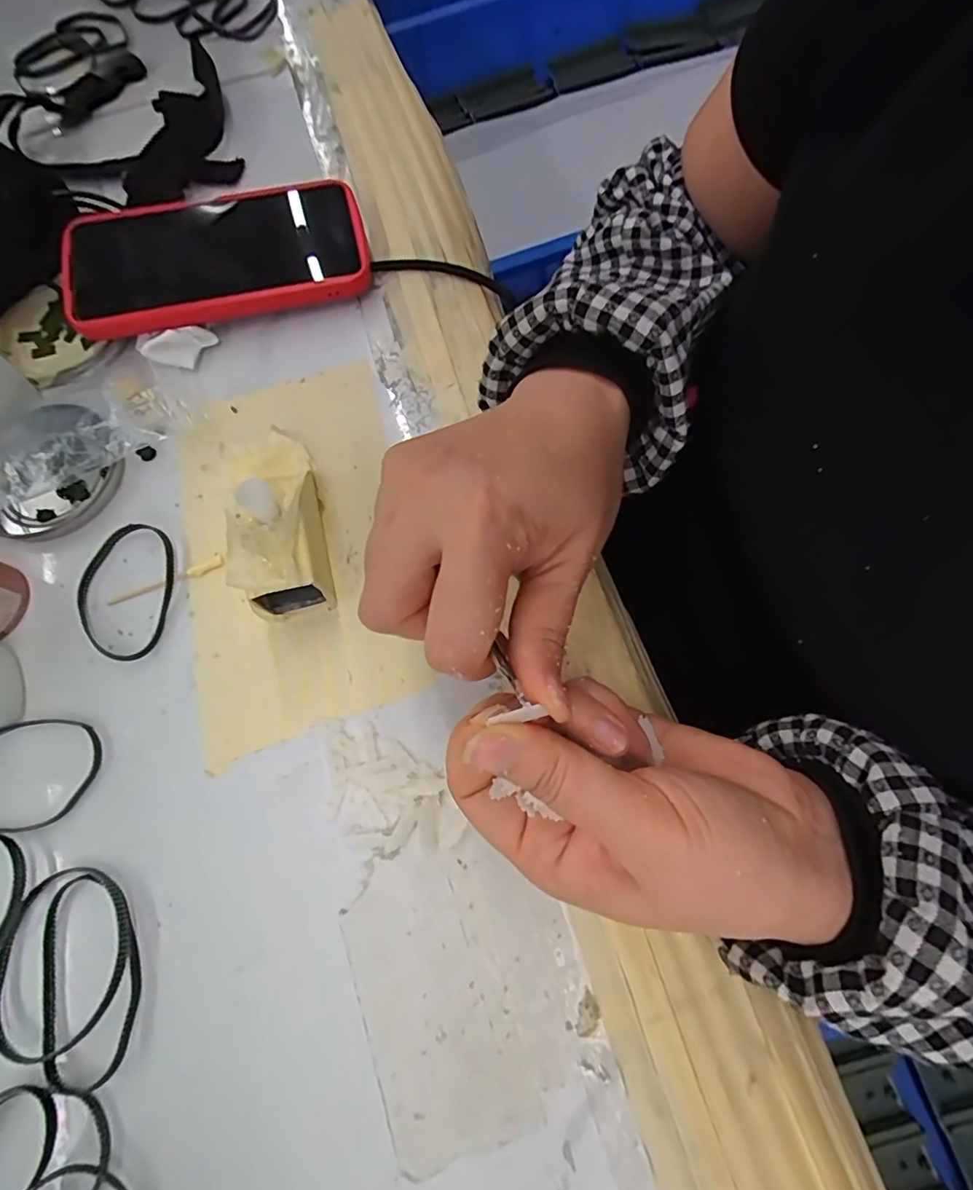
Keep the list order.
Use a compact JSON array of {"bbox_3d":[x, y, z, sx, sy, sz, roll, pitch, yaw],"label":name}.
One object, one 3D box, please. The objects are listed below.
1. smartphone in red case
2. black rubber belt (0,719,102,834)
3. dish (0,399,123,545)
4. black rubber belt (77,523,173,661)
[{"bbox_3d":[-0.156,-0.197,0.324,0.167,0.027,0.084,-15,70,-1],"label":"smartphone in red case"},{"bbox_3d":[-0.207,0.080,0.244,0.069,0.004,0.048,-3,70,3],"label":"black rubber belt"},{"bbox_3d":[-0.235,-0.069,0.288,0.069,0.019,0.074,-1,71,4],"label":"dish"},{"bbox_3d":[-0.179,-0.003,0.273,0.048,0.005,0.070,3,71,5],"label":"black rubber belt"}]

